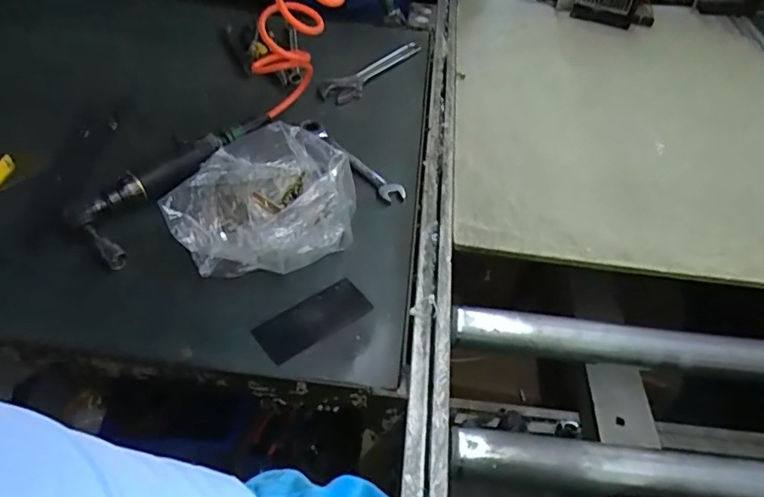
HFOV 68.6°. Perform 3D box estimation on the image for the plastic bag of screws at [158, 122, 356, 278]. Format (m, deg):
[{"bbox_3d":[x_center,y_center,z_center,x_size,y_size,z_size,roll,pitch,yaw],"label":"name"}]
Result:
[{"bbox_3d":[-0.127,-0.051,0.631,0.186,0.099,0.158,5,47,-1],"label":"plastic bag of screws"}]

